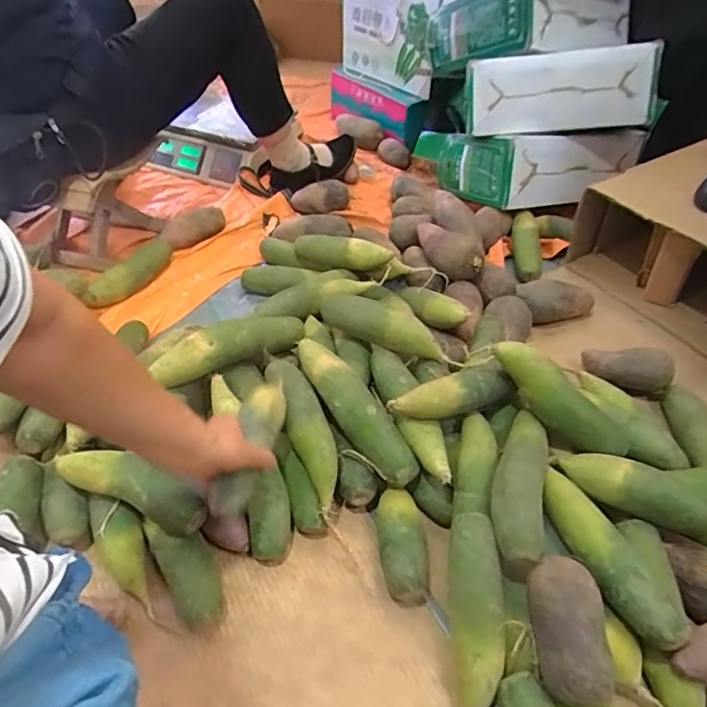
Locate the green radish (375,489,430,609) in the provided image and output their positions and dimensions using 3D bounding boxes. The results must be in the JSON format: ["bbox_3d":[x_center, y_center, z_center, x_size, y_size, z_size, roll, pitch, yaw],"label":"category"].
[{"bbox_3d":[0.056,0.229,0.632,0.056,0.058,0.125,-5,45,-5],"label":"green radish"}]

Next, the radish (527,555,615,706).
[{"bbox_3d":[0.210,0.276,0.518,0.064,0.071,0.126,1,45,2],"label":"radish"}]

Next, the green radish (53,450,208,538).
[{"bbox_3d":[-0.270,0.156,0.622,0.190,0.061,0.045,14,47,14],"label":"green radish"}]

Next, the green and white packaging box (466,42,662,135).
[{"bbox_3d":[0.394,-0.517,1.050,0.360,0.148,0.131,14,45,31],"label":"green and white packaging box"}]

